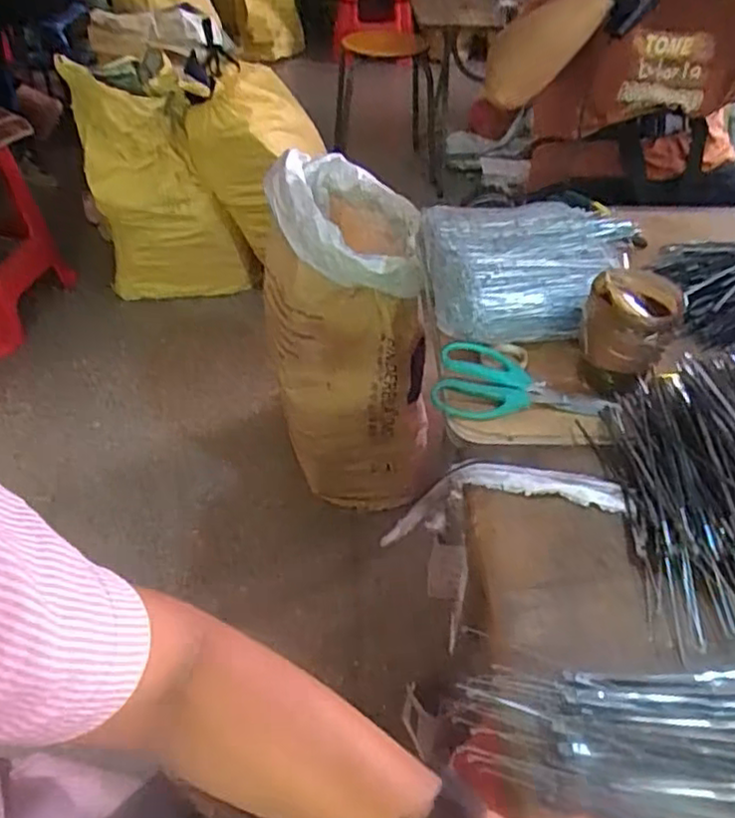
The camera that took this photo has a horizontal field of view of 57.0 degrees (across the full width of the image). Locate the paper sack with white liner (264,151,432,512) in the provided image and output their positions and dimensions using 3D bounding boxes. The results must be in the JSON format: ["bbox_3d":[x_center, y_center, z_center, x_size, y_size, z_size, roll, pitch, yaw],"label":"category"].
[{"bbox_3d":[-0.039,-0.120,1.232,0.263,0.567,0.371,-4,44,-6],"label":"paper sack with white liner"}]

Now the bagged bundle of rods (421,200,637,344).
[{"bbox_3d":[0.183,-0.152,0.760,0.235,0.081,0.187,-1,43,-2],"label":"bagged bundle of rods"}]

